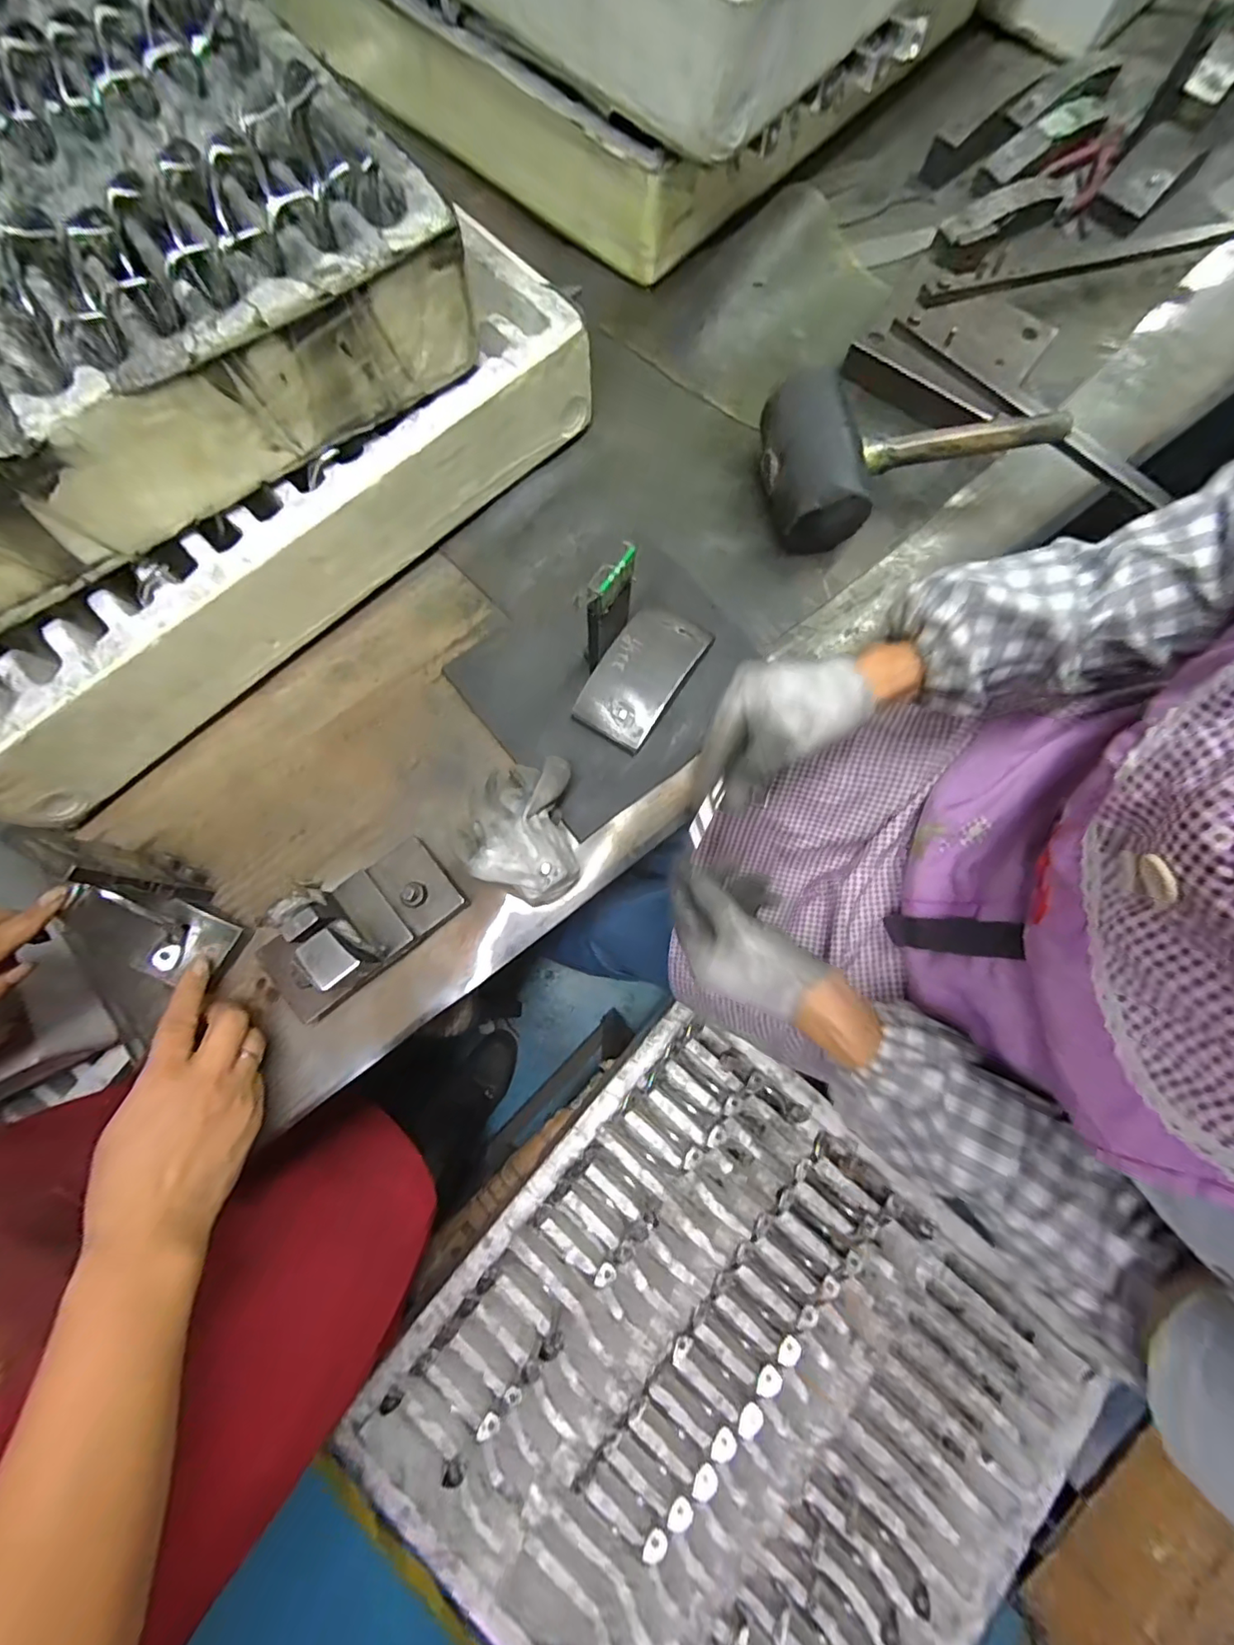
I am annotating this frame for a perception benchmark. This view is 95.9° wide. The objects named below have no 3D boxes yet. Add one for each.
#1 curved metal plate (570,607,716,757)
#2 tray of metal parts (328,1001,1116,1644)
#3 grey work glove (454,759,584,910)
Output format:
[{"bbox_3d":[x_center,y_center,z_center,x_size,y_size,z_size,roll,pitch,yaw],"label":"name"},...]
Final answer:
[{"bbox_3d":[0.021,-0.113,0.426,0.059,0.035,0.112,32,79,5],"label":"curved metal plate"},{"bbox_3d":[0.099,0.555,0.544,0.521,0.065,0.531,40,80,7],"label":"tray of metal parts"},{"bbox_3d":[-0.068,0.006,0.390,0.076,0.059,0.102,-6,78,-3],"label":"grey work glove"}]

